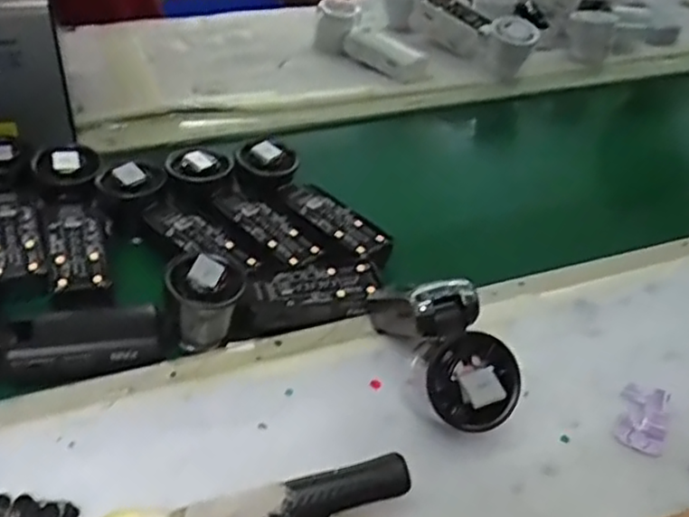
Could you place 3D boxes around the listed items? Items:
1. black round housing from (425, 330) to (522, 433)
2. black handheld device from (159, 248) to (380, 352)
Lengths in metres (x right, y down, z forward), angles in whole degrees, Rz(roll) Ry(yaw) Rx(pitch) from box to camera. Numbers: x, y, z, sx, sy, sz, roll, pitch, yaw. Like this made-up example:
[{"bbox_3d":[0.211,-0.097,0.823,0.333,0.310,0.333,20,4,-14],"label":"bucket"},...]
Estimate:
[{"bbox_3d":[0.075,0.071,0.404,0.051,0.025,0.055,37,74,8],"label":"black round housing"},{"bbox_3d":[-0.048,0.020,0.508,0.156,0.047,0.055,-14,41,-22],"label":"black handheld device"}]

